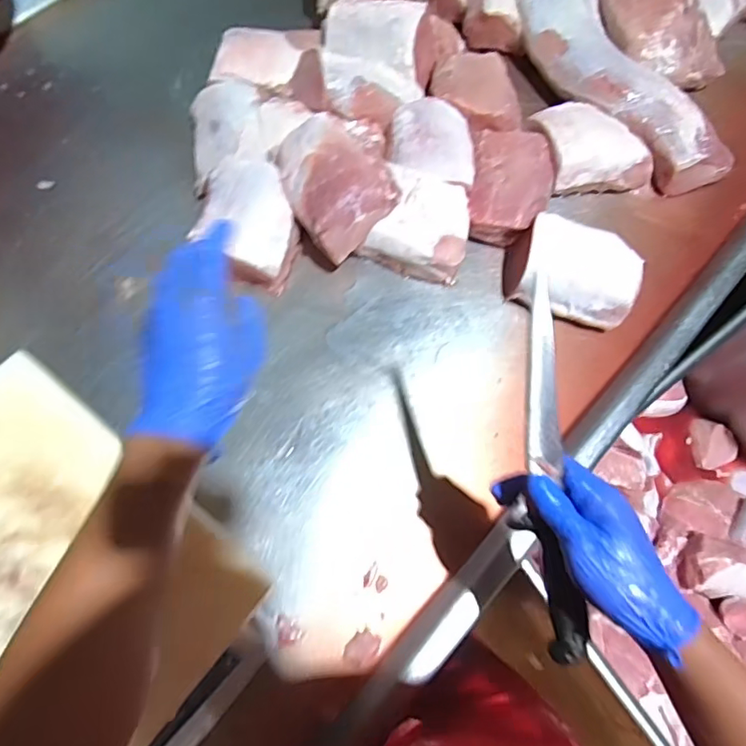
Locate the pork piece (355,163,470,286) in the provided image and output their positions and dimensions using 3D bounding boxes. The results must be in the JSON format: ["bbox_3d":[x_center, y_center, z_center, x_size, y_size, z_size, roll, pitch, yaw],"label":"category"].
[{"bbox_3d":[0.062,-0.192,0.705,0.129,0.067,0.116,20,69,6],"label":"pork piece"}]

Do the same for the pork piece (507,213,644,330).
[{"bbox_3d":[0.259,-0.126,0.679,0.143,0.072,0.113,10,68,3],"label":"pork piece"}]

